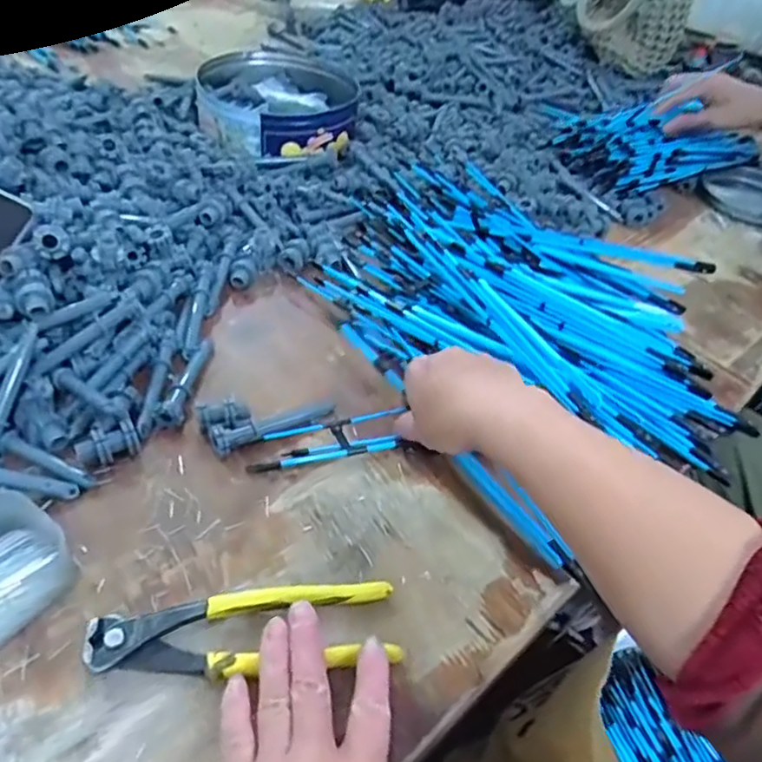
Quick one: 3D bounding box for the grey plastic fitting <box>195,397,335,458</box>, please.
[{"bbox_3d":[-0.080,0.024,0.452,0.091,0.022,0.039,-20,52,-26],"label":"grey plastic fitting"}]

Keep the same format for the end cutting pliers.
[{"bbox_3d":[-0.071,0.139,0.346,0.163,0.014,0.049,-4,45,-14],"label":"end cutting pliers"}]

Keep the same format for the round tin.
[{"bbox_3d":[-0.123,-0.328,0.765,0.182,0.057,0.213,7,45,-3],"label":"round tin"}]

